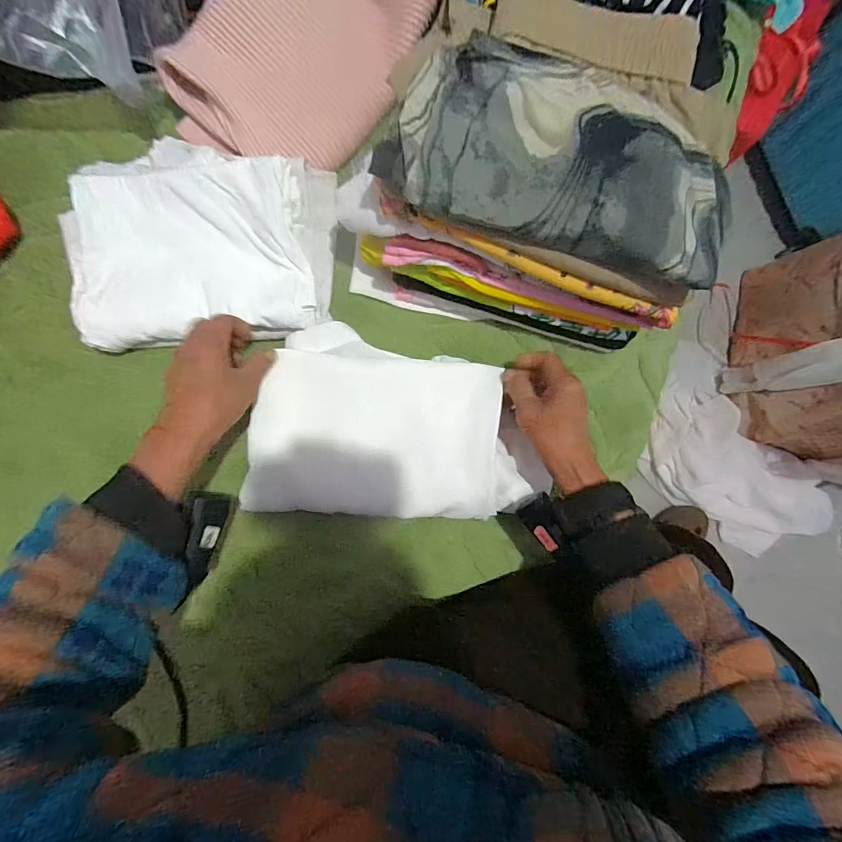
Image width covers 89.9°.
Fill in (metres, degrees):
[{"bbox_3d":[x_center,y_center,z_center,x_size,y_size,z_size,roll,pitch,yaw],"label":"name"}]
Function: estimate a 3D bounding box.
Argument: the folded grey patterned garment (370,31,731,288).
[{"bbox_3d":[0.110,-0.197,0.313,0.262,0.042,0.139,15,82,-5],"label":"folded grey patterned garment"}]

